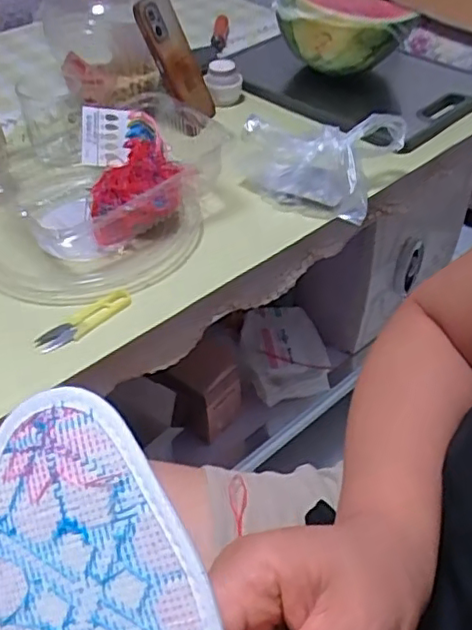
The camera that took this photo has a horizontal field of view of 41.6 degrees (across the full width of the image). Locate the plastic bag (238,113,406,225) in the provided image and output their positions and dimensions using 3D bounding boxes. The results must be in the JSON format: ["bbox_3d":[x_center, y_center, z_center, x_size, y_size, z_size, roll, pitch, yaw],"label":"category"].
[{"bbox_3d":[0.093,-0.178,0.687,0.145,0.077,0.115,19,47,20],"label":"plastic bag"}]

